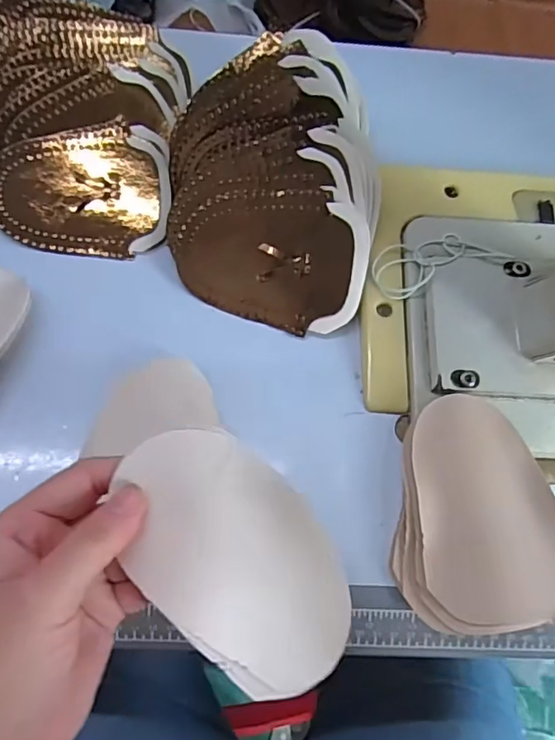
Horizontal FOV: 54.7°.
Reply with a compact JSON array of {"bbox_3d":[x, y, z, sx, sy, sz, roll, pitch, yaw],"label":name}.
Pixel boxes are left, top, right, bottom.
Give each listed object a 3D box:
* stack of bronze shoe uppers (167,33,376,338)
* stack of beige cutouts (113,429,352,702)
[{"bbox_3d":[-0.003,-0.146,0.390,0.149,0.071,0.222,2,65,-3],"label":"stack of bronze shoe uppers"},{"bbox_3d":[-0.014,0.081,0.232,0.126,0.008,0.074,51,59,-9],"label":"stack of beige cutouts"}]

